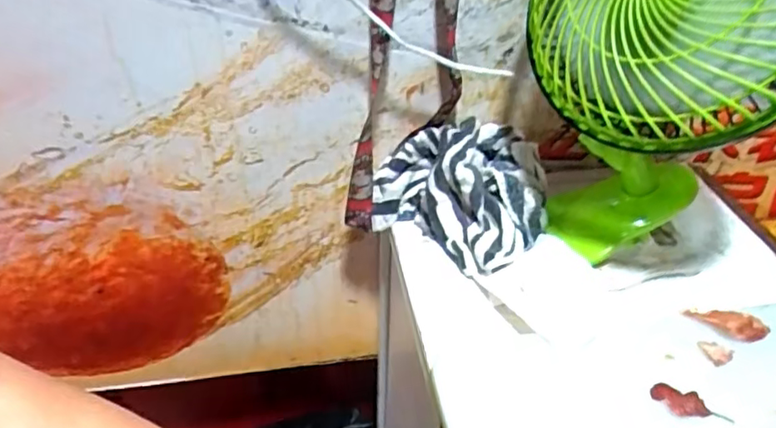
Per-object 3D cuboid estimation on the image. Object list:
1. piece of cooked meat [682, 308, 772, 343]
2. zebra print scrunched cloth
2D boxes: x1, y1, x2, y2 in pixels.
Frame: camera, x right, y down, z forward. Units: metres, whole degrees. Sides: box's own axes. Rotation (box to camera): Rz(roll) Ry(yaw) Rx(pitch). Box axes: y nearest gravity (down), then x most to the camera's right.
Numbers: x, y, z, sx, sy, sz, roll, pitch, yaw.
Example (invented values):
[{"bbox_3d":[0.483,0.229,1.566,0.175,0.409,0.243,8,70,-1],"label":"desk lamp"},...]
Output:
[{"bbox_3d":[0.255,0.083,0.444,0.056,0.013,0.018,16,40,19],"label":"piece of cooked meat"},{"bbox_3d":[0.075,-0.029,0.550,0.160,0.076,0.134,29,46,32],"label":"zebra print scrunched cloth"}]

